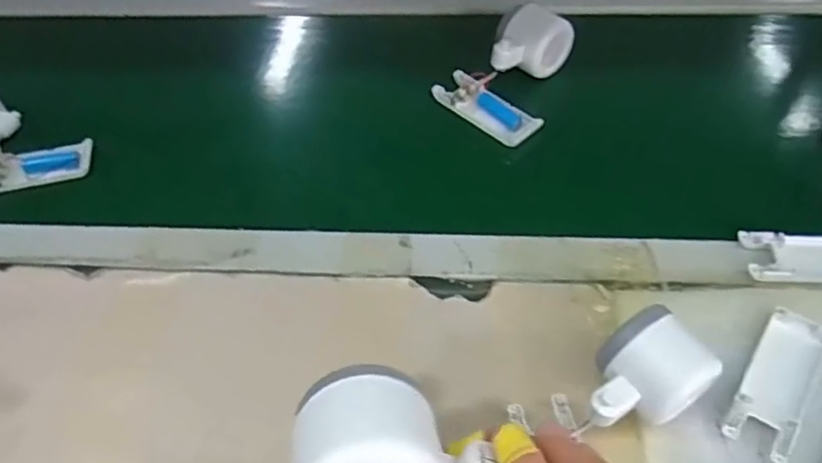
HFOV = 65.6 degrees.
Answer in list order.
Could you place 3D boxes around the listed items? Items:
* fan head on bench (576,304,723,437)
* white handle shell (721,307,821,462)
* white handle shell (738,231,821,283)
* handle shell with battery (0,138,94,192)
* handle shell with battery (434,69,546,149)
[{"bbox_3d":[0.143,0.095,0.400,0.077,0.056,0.057,-30,56,-18],"label":"fan head on bench"},{"bbox_3d":[0.240,0.096,0.414,0.038,0.012,0.101,27,59,23],"label":"white handle shell"},{"bbox_3d":[0.303,0.020,0.473,0.103,0.010,0.043,3,53,7],"label":"white handle shell"},{"bbox_3d":[-0.349,-0.059,0.587,0.107,0.014,0.038,-10,52,-3],"label":"handle shell with battery"},{"bbox_3d":[0.074,-0.117,0.599,0.102,0.020,0.049,43,95,25],"label":"handle shell with battery"}]

